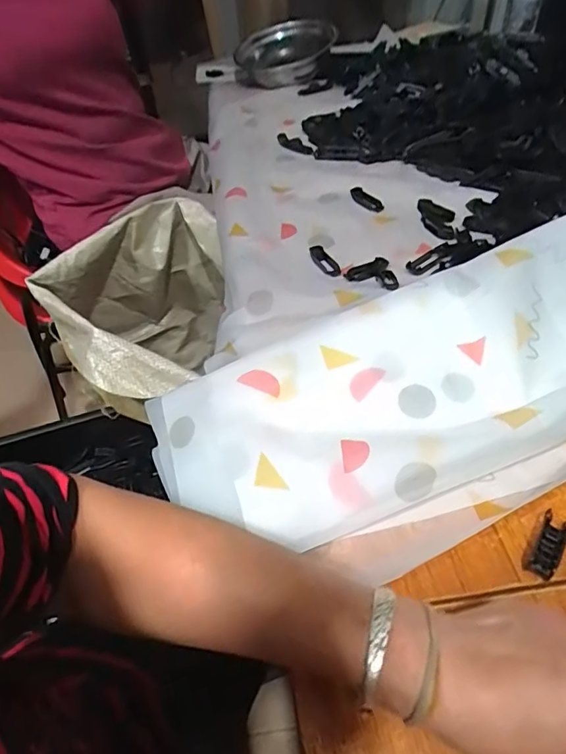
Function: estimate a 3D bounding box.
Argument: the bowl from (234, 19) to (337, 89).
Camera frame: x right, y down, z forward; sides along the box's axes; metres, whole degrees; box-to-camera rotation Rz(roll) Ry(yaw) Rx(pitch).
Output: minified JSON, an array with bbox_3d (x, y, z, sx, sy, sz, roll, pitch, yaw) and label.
[{"bbox_3d":[0.004,-0.637,0.988,0.187,0.074,0.187,-3,48,4],"label":"bowl"}]

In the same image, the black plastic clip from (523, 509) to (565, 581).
[{"bbox_3d":[0.184,0.115,0.349,0.019,0.017,0.044,27,56,27],"label":"black plastic clip"}]

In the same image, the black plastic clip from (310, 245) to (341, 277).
[{"bbox_3d":[0.050,-0.138,0.594,0.020,0.007,0.056,-23,50,-13],"label":"black plastic clip"}]

